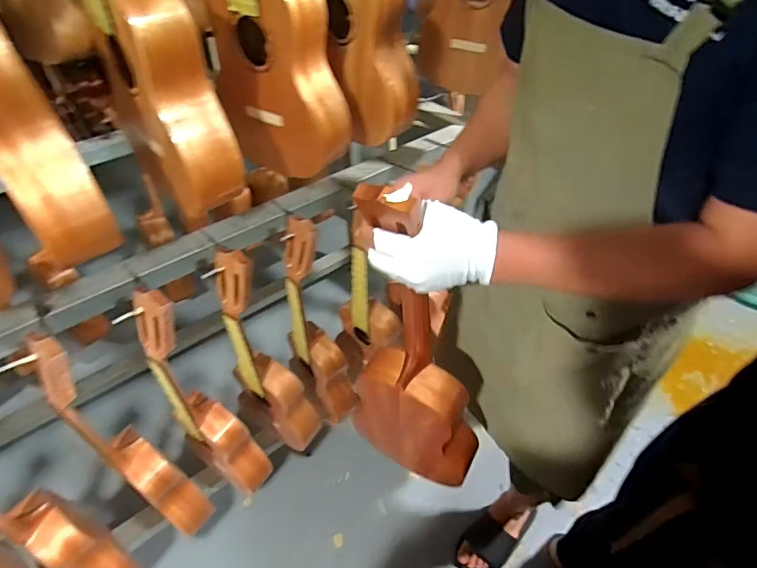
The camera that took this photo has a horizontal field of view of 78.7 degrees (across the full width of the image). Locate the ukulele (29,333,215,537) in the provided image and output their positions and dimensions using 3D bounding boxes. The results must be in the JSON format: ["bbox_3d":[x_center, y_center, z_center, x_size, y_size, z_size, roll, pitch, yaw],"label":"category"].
[{"bbox_3d":[-0.430,0.274,0.783,0.155,0.508,0.083,31,51,29],"label":"ukulele"}]

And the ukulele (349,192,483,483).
[{"bbox_3d":[0.061,0.105,0.644,0.190,0.551,0.086,21,47,21],"label":"ukulele"}]

